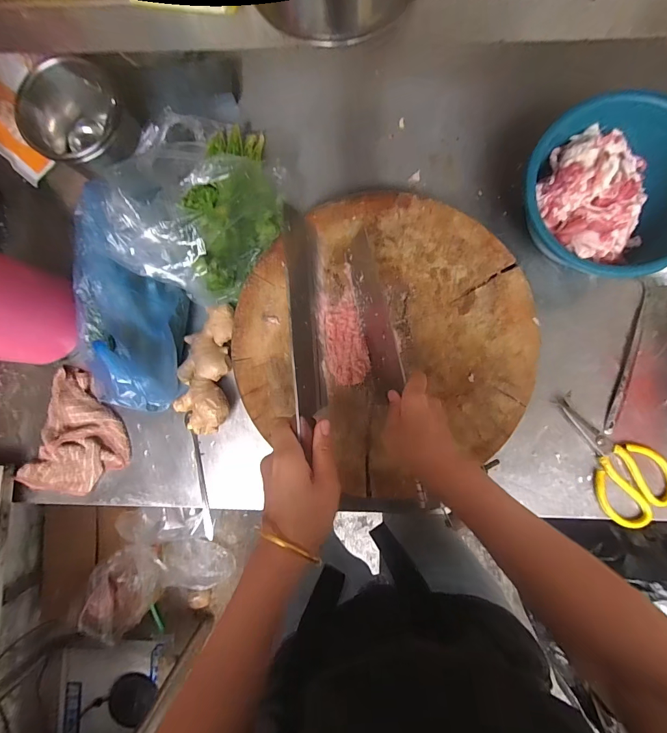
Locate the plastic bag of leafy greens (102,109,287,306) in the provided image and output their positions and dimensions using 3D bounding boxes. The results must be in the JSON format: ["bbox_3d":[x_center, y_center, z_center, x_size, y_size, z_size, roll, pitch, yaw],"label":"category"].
[{"bbox_3d":[-0.190,-0.228,0.497,0.187,0.121,0.241,19,88,3],"label":"plastic bag of leafy greens"}]

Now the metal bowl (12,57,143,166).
[{"bbox_3d":[-0.343,-0.346,0.499,0.120,0.103,0.116,4,87,2],"label":"metal bowl"}]

